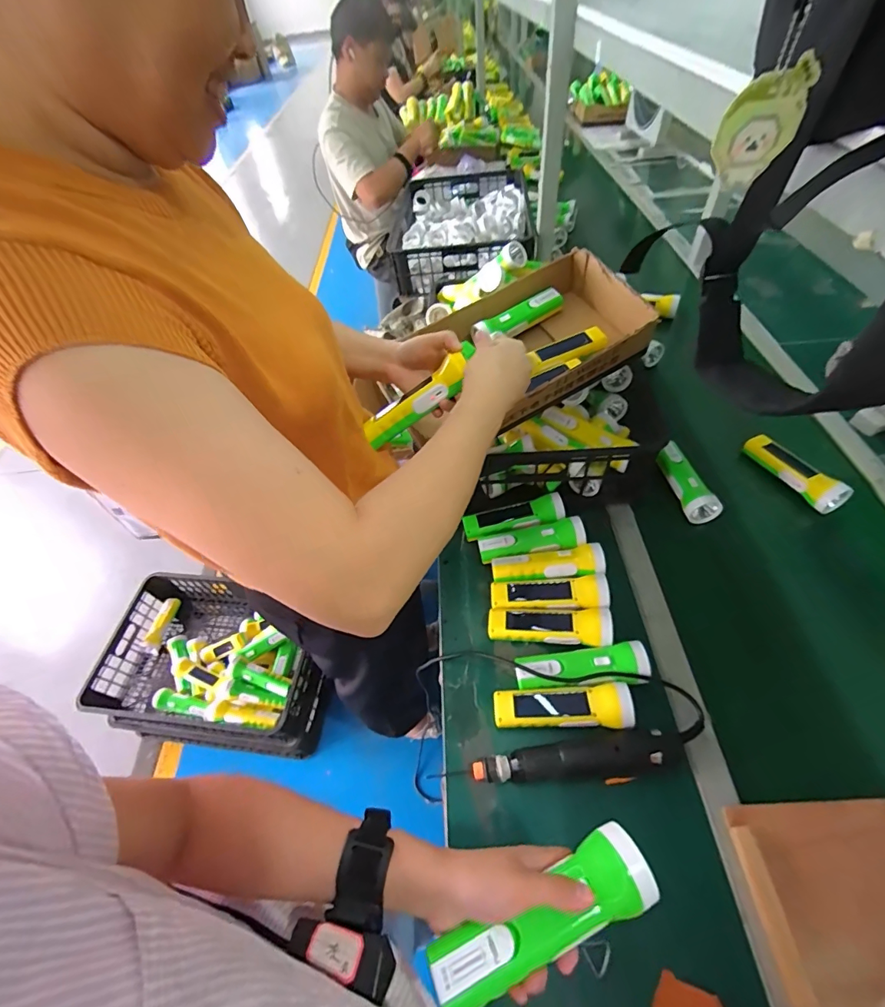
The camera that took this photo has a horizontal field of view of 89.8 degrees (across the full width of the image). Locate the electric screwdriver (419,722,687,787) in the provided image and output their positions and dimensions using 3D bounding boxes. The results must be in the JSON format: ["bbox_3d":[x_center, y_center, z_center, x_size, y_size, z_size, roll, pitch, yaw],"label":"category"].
[{"bbox_3d":[0.148,0.309,0.536,0.276,0.050,0.055,-7,52,2],"label":"electric screwdriver"}]

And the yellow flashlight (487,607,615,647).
[{"bbox_3d":[0.151,0.177,0.633,0.167,0.046,0.049,0,52,7],"label":"yellow flashlight"}]

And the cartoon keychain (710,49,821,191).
[{"bbox_3d":[0.206,-0.245,0.291,0.053,0.062,0.006,-11,52,-2],"label":"cartoon keychain"}]

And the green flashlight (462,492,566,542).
[{"bbox_3d":[0.119,0.024,0.745,0.163,0.040,0.047,-12,52,-3],"label":"green flashlight"}]

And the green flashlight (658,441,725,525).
[{"bbox_3d":[0.417,-0.032,0.773,0.052,0.055,0.146,-13,52,-4],"label":"green flashlight"}]

